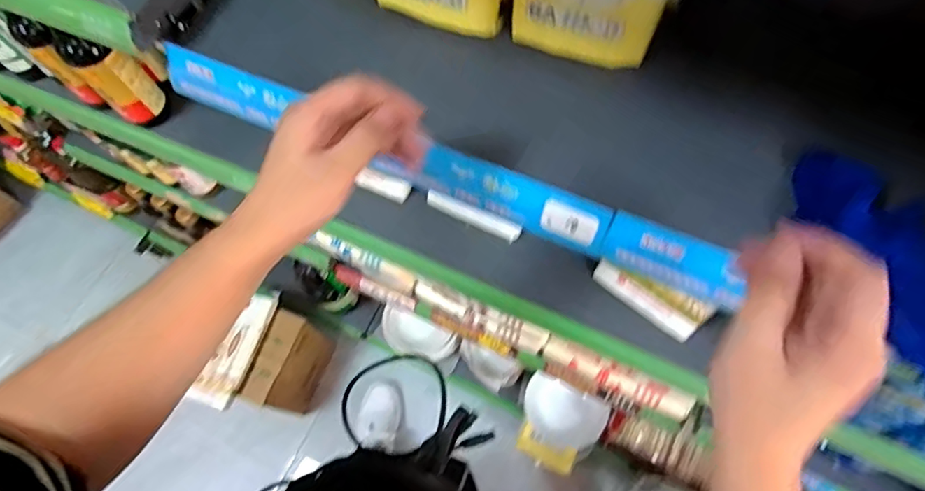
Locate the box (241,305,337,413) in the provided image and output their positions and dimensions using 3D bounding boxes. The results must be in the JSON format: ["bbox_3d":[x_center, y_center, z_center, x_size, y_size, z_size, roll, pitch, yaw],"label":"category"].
[{"bbox_3d":[-0.410,0.294,1.303,0.083,0.237,0.205,18,68,11],"label":"box"}]

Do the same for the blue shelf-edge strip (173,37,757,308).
[{"bbox_3d":[-0.032,-0.069,0.461,0.527,0.044,0.012,23,35,12],"label":"blue shelf-edge strip"}]

